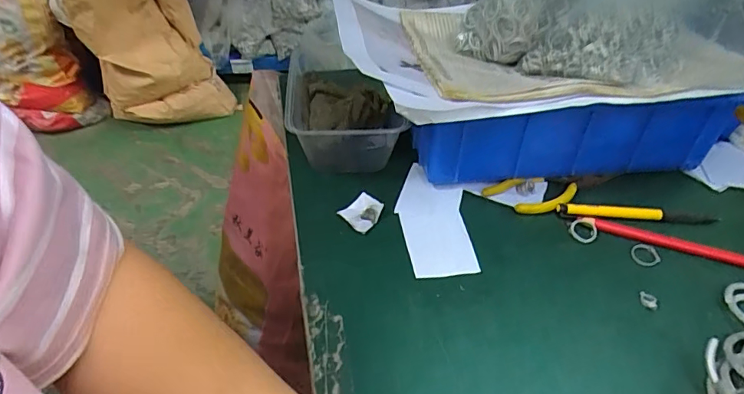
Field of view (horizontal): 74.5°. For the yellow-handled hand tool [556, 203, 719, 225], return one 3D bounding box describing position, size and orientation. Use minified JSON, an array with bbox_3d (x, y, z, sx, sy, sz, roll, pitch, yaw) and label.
[{"bbox_3d":[0.228,0.014,0.421,0.132,0.009,0.014,4,43,3],"label":"yellow-handled hand tool"}]

